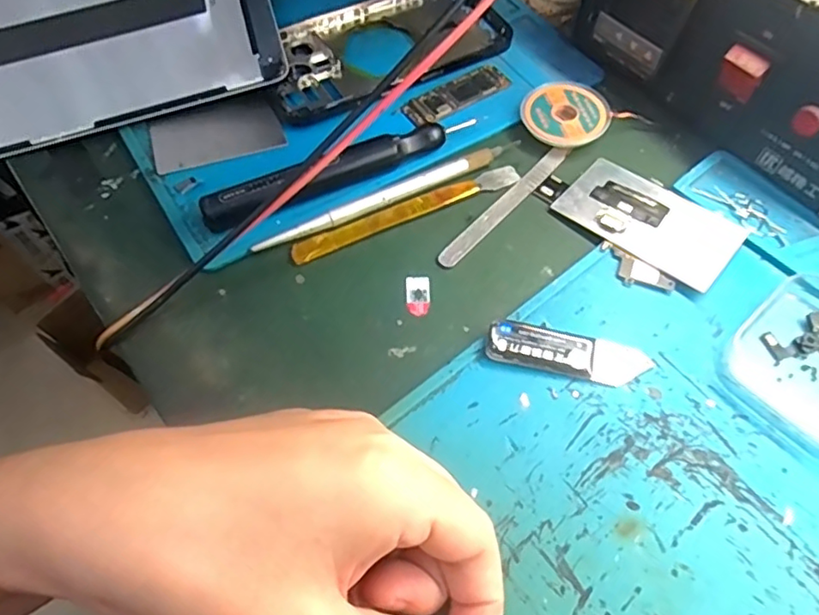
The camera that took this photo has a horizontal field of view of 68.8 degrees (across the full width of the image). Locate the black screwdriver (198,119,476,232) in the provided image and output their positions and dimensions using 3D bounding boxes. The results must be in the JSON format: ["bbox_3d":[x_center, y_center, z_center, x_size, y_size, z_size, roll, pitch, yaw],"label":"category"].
[{"bbox_3d":[-0.032,-0.067,0.289,0.136,0.020,0.017,-22,63,-11],"label":"black screwdriver"}]

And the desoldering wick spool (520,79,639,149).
[{"bbox_3d":[0.085,-0.102,0.317,0.047,0.009,0.043,0,61,1],"label":"desoldering wick spool"}]

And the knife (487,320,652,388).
[{"bbox_3d":[0.066,0.019,0.249,0.067,0.007,0.019,11,61,7],"label":"knife"}]

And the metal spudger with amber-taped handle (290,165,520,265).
[{"bbox_3d":[0.000,-0.047,0.291,0.120,0.004,0.010,-24,63,-12],"label":"metal spudger with amber-taped handle"}]

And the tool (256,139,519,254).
[{"bbox_3d":[-0.008,-0.056,0.293,0.142,0.006,0.008,-25,63,-13],"label":"tool"}]

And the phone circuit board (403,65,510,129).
[{"bbox_3d":[0.027,-0.117,0.328,0.061,0.004,0.020,-30,64,-15],"label":"phone circuit board"}]

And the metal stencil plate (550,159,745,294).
[{"bbox_3d":[0.114,-0.042,0.285,0.079,0.004,0.046,38,68,20],"label":"metal stencil plate"}]

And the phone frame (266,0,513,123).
[{"bbox_3d":[-0.015,-0.151,0.342,0.144,0.008,0.069,-26,63,-13],"label":"phone frame"}]

